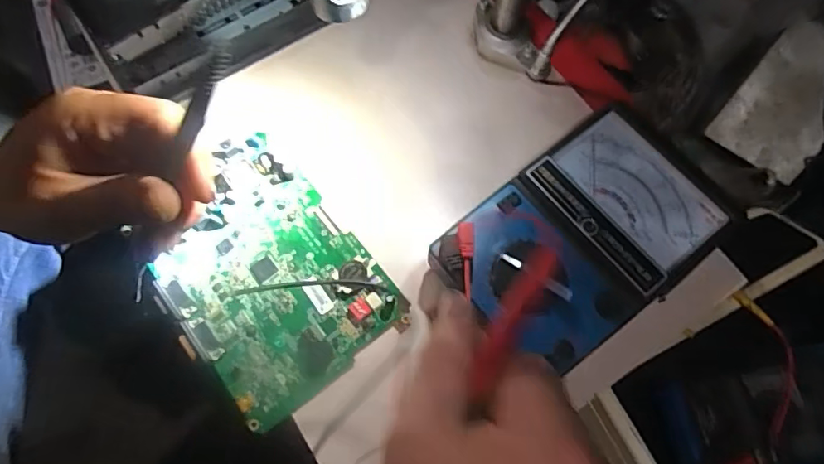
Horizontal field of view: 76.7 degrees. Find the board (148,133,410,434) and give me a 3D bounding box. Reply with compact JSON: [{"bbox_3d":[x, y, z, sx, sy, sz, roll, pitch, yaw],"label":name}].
[{"bbox_3d":[-0.099,0.025,0.344,0.117,0.016,0.172,-37,74,-16],"label":"board"}]

